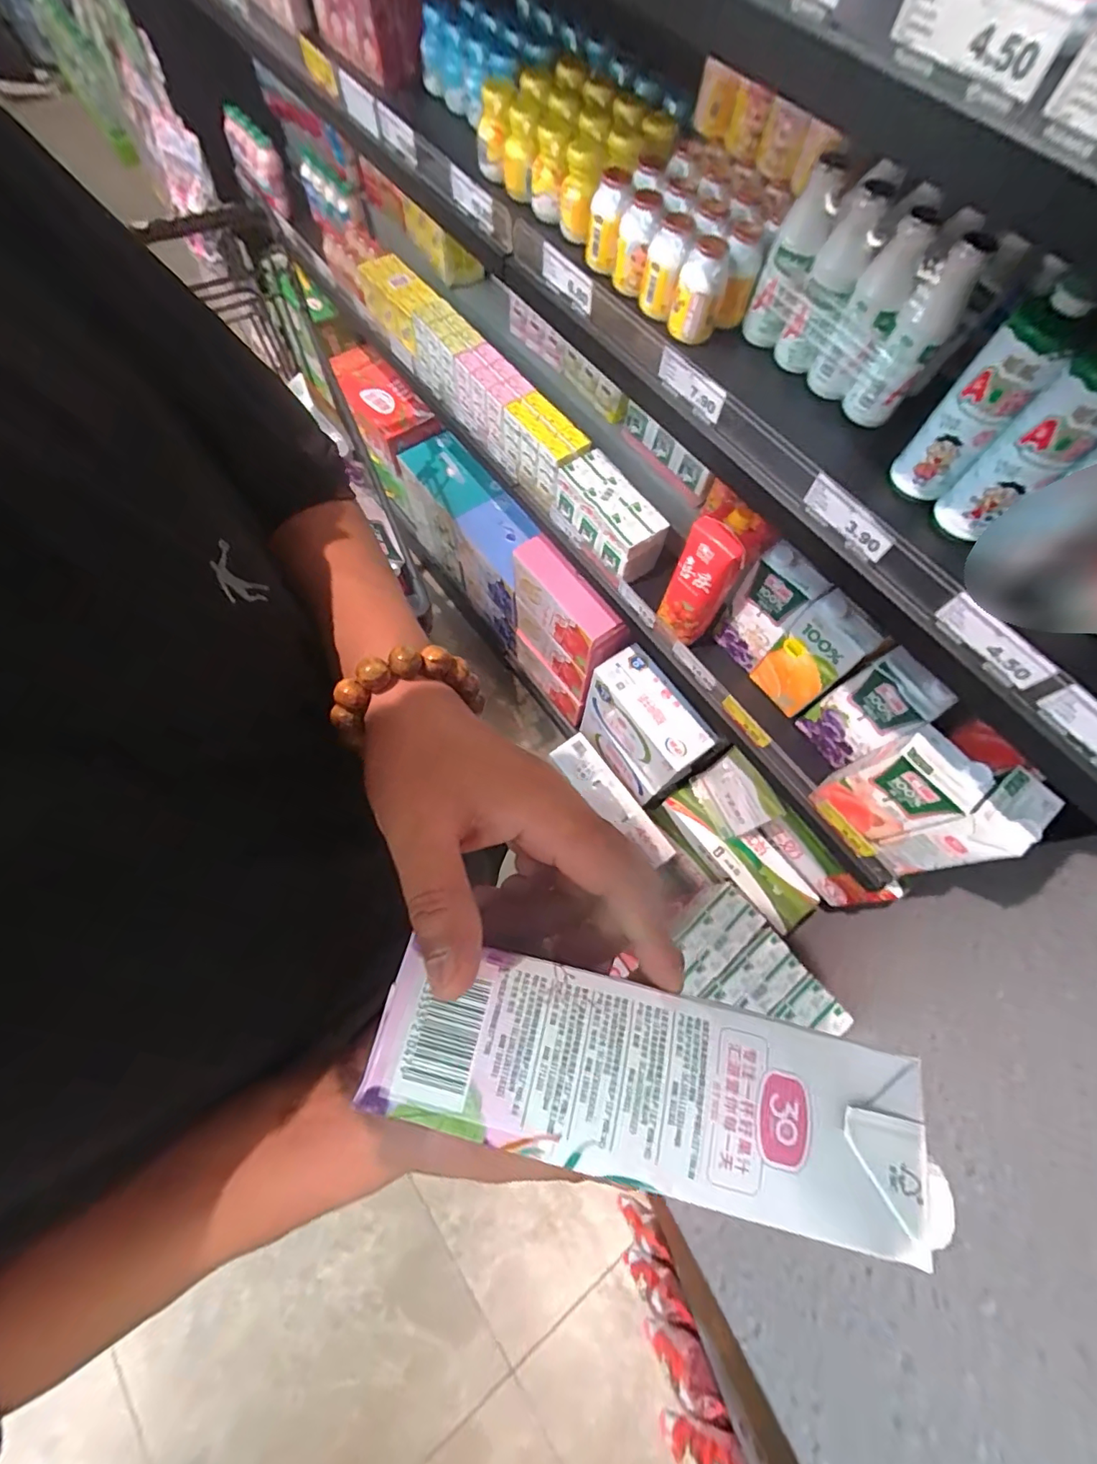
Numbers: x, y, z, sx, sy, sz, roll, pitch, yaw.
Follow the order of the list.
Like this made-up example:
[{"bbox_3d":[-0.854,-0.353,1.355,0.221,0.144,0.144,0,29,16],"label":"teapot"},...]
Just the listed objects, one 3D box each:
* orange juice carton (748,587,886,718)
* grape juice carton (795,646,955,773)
[{"bbox_3d":[0.368,-0.102,0.714,0.055,0.192,0.091,-34,73,-14],"label":"orange juice carton"},{"bbox_3d":[0.425,-0.028,0.676,0.060,0.186,0.094,-34,73,-14],"label":"grape juice carton"}]

